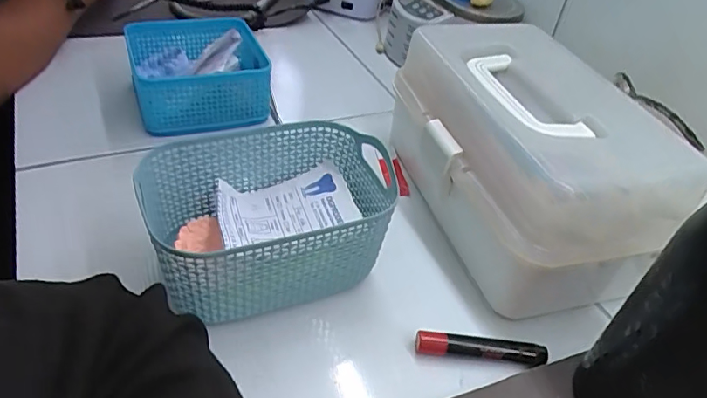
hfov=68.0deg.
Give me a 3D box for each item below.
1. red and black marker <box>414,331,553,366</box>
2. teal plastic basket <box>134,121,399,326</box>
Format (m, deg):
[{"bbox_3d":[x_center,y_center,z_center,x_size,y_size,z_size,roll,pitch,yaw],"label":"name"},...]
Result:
[{"bbox_3d":[0.089,0.103,0.360,0.090,0.014,0.012,6,40,-1],"label":"red and black marker"},{"bbox_3d":[-0.058,0.015,0.384,0.165,0.078,0.119,-13,44,-23],"label":"teal plastic basket"}]

